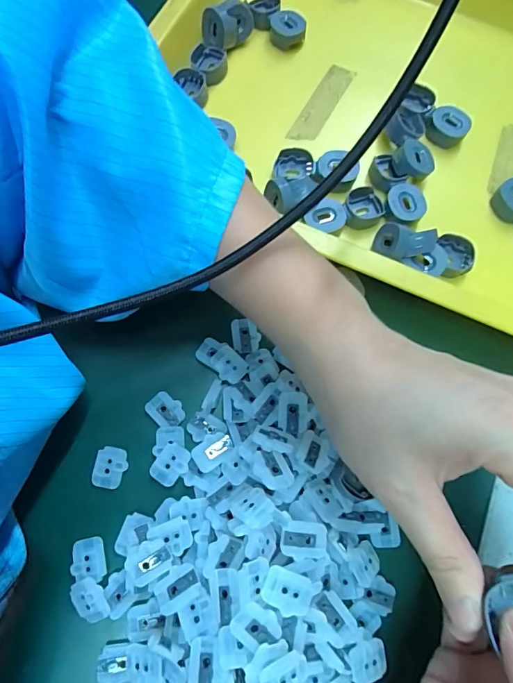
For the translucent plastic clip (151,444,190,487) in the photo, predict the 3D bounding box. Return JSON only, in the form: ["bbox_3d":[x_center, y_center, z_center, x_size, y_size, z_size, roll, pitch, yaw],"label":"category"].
[{"bbox_3d":[-0.047,0.068,0.228,0.017,0.008,0.021,30,72,5],"label":"translucent plastic clip"}]

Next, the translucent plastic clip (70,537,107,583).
[{"bbox_3d":[-0.088,0.114,0.213,0.017,0.006,0.020,-12,73,-8],"label":"translucent plastic clip"}]

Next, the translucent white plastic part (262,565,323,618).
[{"bbox_3d":[0.016,0.113,0.185,0.026,0.005,0.018,23,72,3],"label":"translucent white plastic part"}]

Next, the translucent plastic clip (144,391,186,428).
[{"bbox_3d":[-0.053,0.041,0.241,0.017,0.005,0.022,-43,80,-16],"label":"translucent plastic clip"}]

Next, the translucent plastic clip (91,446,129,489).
[{"bbox_3d":[-0.081,0.071,0.229,0.017,0.005,0.022,12,71,0],"label":"translucent plastic clip"}]

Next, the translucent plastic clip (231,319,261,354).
[{"bbox_3d":[-0.007,-0.003,0.255,0.016,0.004,0.021,-9,73,-7],"label":"translucent plastic clip"}]

